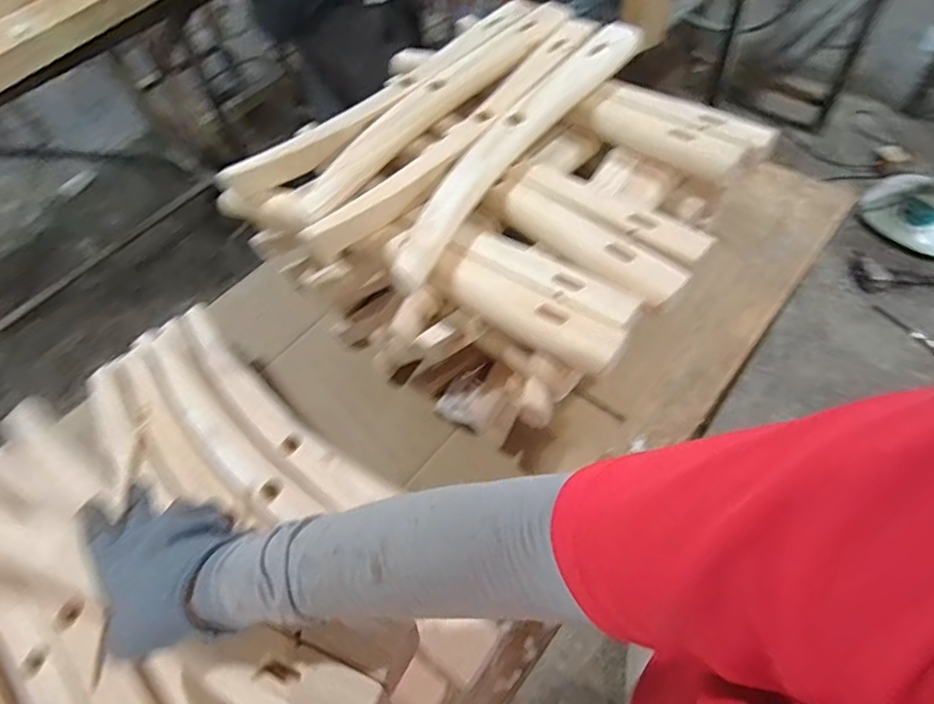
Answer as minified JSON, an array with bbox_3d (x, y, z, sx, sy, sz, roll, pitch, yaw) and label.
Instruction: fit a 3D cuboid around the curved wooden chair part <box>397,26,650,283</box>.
[{"bbox_3d":[0.055,-0.217,0.603,0.065,0.045,0.433,28,62,21],"label":"curved wooden chair part"}]

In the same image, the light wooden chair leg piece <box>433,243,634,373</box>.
[{"bbox_3d":[0.051,-0.039,0.508,0.182,0.024,0.039,30,63,22],"label":"light wooden chair leg piece"}]

